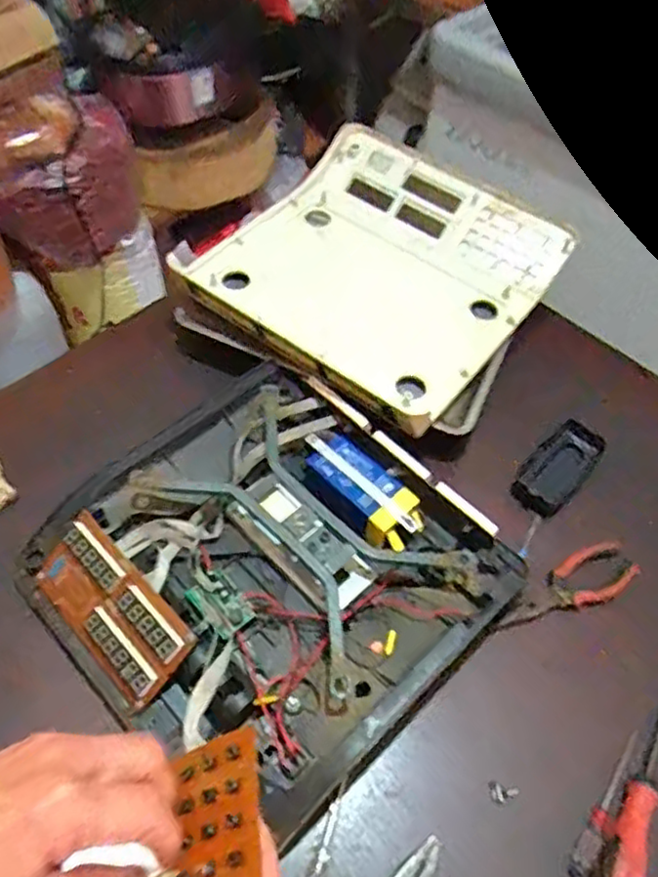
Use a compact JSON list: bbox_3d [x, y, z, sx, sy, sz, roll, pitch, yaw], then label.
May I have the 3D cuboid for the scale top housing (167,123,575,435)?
[{"bbox_3d":[0.056,-0.194,0.779,0.332,0.062,0.354,34,59,18],"label":"scale top housing"}]

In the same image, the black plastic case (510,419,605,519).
[{"bbox_3d":[0.236,0.030,0.704,0.053,0.025,0.116,37,60,20],"label":"black plastic case"}]

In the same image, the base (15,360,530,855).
[{"bbox_3d":[-0.049,0.108,0.586,0.330,0.056,0.328,-38,66,-26],"label":"base"}]

